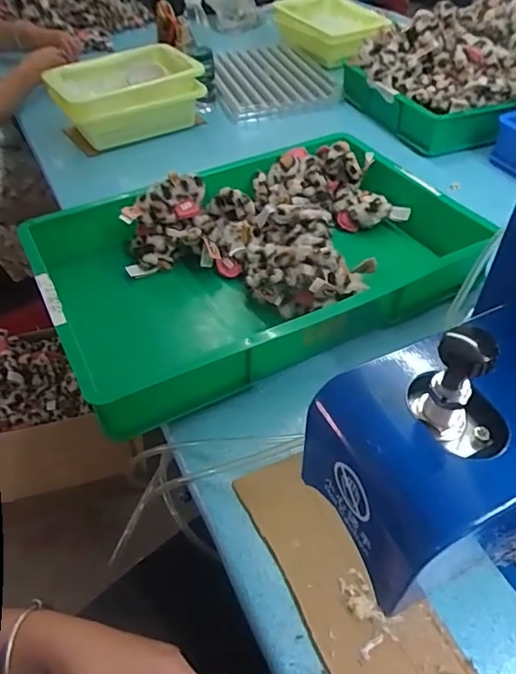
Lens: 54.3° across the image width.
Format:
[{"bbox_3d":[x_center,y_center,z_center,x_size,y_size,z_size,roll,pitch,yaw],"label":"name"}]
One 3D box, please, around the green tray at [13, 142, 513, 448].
[{"bbox_3d":[-0.006,-0.121,0.689,0.546,0.088,0.372,-24,50,-20],"label":"green tray"}]

